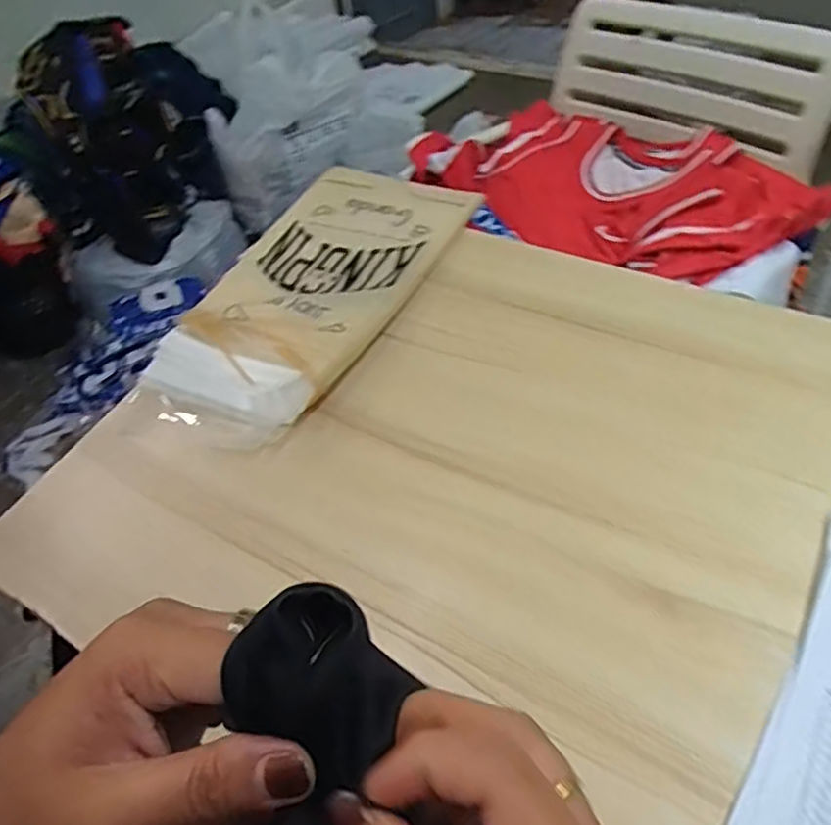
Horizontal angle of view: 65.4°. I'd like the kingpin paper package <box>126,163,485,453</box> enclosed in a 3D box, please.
[{"bbox_3d":[-0.115,-0.145,0.742,0.222,0.045,0.436,18,57,21],"label":"kingpin paper package"}]

